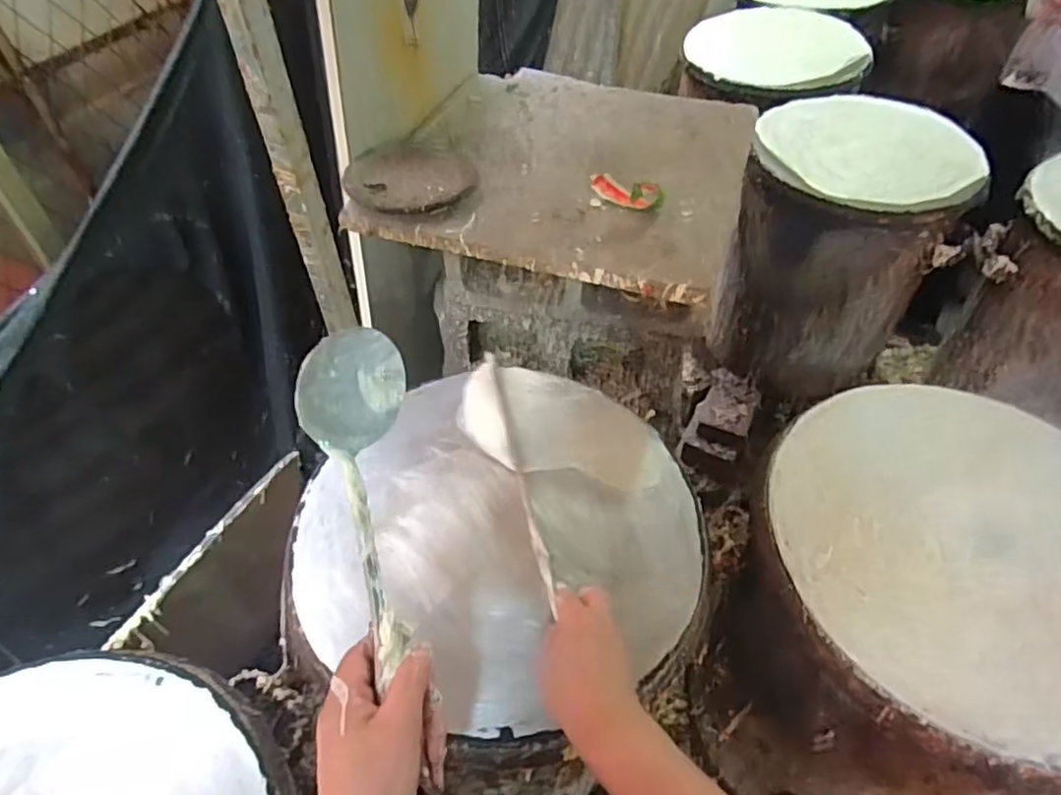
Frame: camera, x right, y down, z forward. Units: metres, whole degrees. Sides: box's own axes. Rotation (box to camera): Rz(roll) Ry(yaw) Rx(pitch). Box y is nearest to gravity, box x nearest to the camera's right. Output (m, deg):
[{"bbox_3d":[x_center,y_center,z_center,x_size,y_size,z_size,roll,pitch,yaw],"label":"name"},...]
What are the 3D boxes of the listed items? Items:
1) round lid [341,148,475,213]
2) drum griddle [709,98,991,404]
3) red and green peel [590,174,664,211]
[{"bbox_3d":[-0.139,-0.259,0.773,0.150,0.022,0.150,0,49,0],"label":"round lid"},{"bbox_3d":[0.589,-0.288,1.303,0.376,0.466,0.333,8,50,7],"label":"drum griddle"},{"bbox_3d":[0.108,-0.234,0.737,0.084,0.028,0.024,18,52,15],"label":"red and green peel"}]

